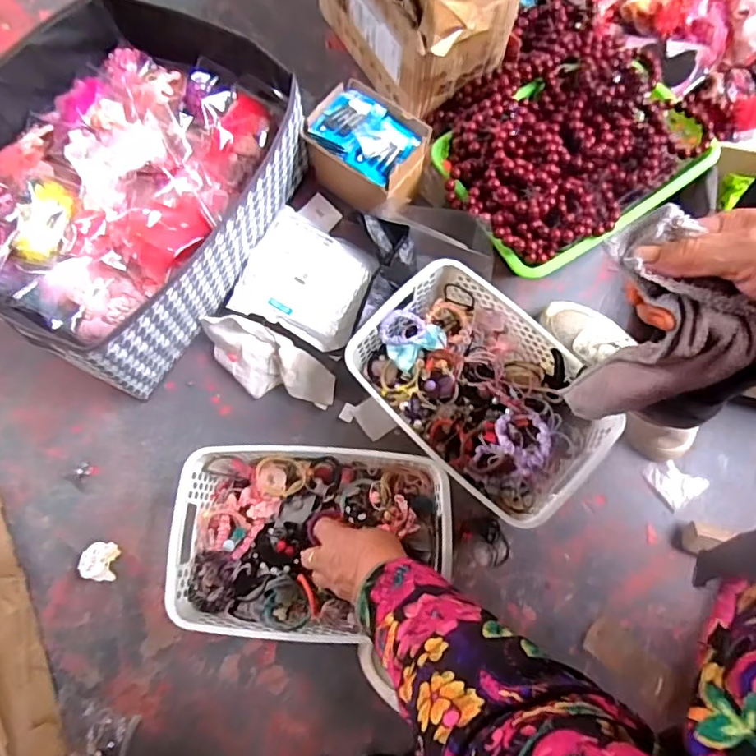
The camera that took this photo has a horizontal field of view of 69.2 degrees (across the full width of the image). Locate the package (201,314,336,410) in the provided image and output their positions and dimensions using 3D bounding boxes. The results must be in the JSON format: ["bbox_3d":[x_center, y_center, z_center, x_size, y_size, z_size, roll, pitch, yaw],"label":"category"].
[{"bbox_3d":[-0.142,-0.018,0.709,0.186,0.036,0.082,32,77,9],"label":"package"}]

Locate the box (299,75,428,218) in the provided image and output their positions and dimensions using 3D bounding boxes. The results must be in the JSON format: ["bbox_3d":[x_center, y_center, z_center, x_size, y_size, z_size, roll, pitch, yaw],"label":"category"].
[{"bbox_3d":[-0.011,-0.291,0.723,0.169,0.095,0.115,38,78,10],"label":"box"}]

